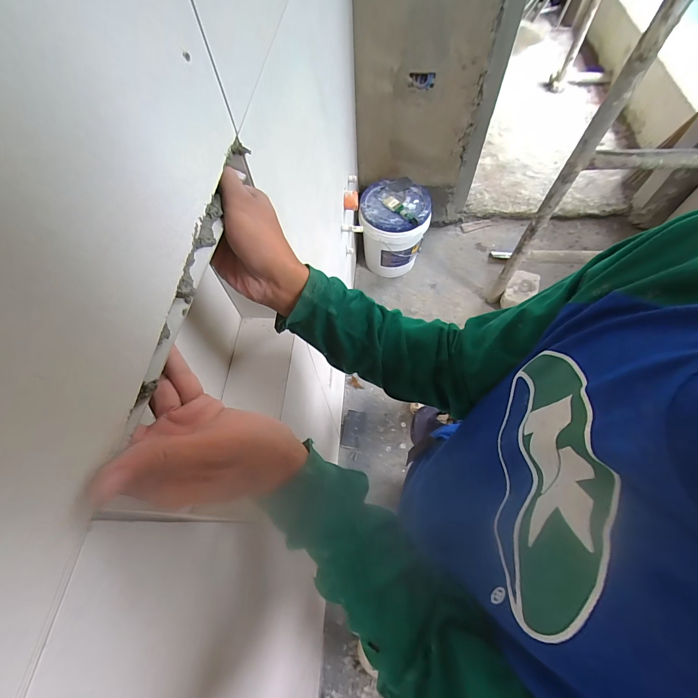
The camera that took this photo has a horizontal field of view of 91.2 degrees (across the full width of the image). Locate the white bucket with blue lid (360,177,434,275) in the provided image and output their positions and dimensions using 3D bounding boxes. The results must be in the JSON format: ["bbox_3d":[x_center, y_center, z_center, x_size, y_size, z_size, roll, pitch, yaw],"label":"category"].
[{"bbox_3d":[0.213,-0.557,1.641,0.307,0.362,0.318,6,64,6],"label":"white bucket with blue lid"}]

